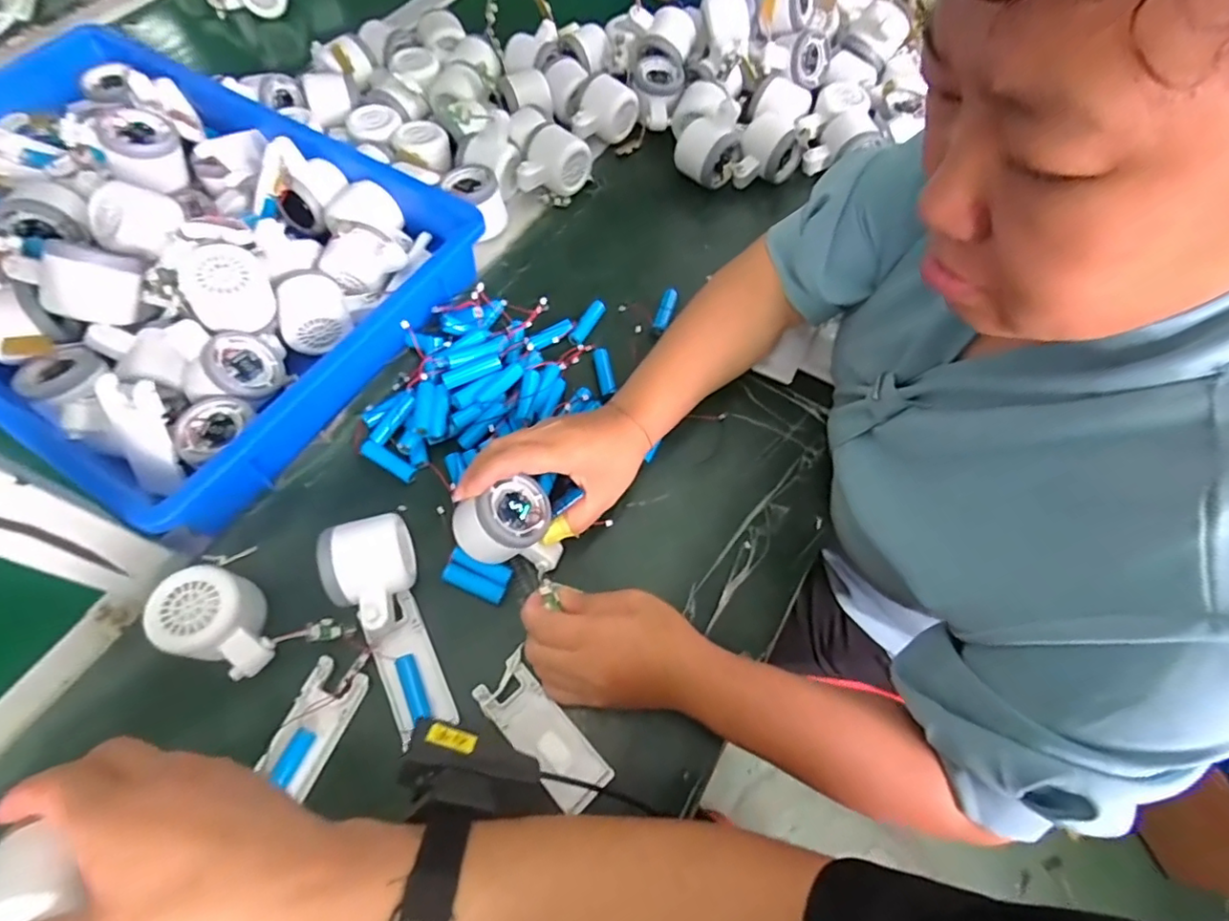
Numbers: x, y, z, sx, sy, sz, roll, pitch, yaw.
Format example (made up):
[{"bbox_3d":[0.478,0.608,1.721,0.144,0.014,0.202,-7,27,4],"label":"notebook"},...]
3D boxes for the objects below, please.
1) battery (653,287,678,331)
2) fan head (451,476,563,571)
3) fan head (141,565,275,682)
[{"bbox_3d":[0.050,-0.145,0.559,0.016,0.015,0.057,18,64,6],"label":"battery"},{"bbox_3d":[-0.076,0.049,0.435,0.082,0.056,0.053,23,52,-30],"label":"fan head"},{"bbox_3d":[-0.267,0.110,0.399,0.079,0.048,0.055,22,65,9],"label":"fan head"}]

